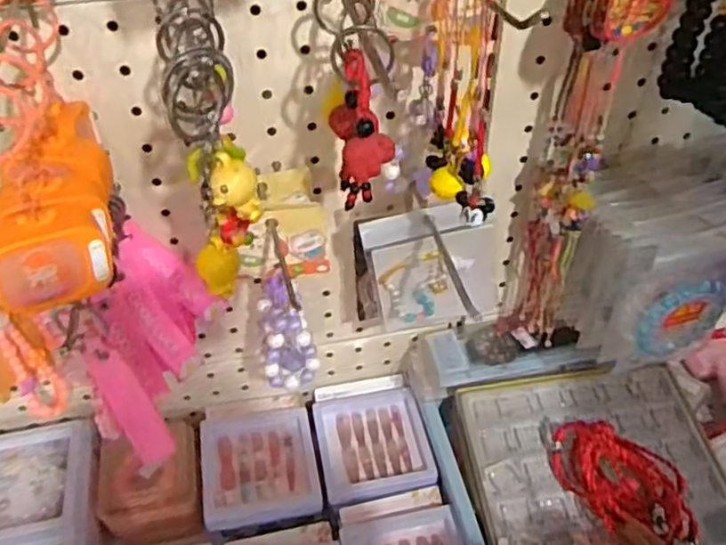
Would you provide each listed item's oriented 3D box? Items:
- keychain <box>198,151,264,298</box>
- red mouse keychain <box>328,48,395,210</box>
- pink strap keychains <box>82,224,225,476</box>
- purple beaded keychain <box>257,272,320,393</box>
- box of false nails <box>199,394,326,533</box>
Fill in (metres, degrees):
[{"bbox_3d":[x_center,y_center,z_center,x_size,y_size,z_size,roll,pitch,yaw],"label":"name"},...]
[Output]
[{"bbox_3d":[-0.061,-0.022,0.303,0.031,0.069,0.024,-14,46,-13],"label":"keychain"},{"bbox_3d":[-0.003,-0.072,0.352,0.021,0.077,0.034,-13,18,-32],"label":"red mouse keychain"},{"bbox_3d":[-0.129,0.037,0.418,0.040,0.091,0.127,2,44,3],"label":"pink strap keychains"},{"bbox_3d":[-0.050,0.040,0.462,0.034,0.100,0.019,-10,45,-10],"label":"purple beaded keychain"},{"bbox_3d":[-0.084,0.149,0.559,0.088,0.020,0.107,-9,45,-9],"label":"box of false nails"}]

